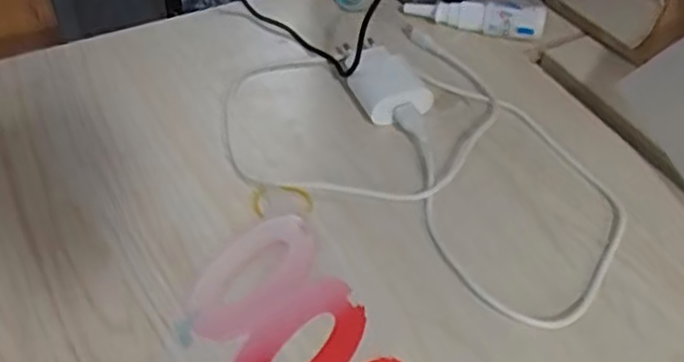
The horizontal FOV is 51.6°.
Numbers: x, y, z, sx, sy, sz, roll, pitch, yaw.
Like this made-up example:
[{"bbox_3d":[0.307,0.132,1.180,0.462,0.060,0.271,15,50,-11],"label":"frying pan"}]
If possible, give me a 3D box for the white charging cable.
[{"bbox_3d":[0.054,-0.036,0.429,0.248,0.021,0.187,27,51,21],"label":"white charging cable"}]

